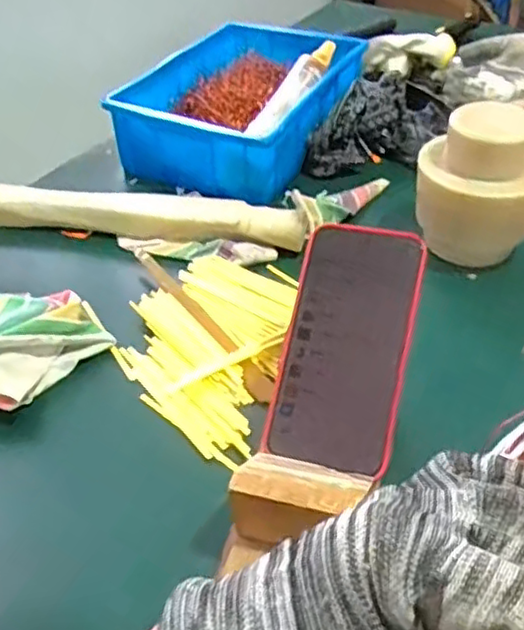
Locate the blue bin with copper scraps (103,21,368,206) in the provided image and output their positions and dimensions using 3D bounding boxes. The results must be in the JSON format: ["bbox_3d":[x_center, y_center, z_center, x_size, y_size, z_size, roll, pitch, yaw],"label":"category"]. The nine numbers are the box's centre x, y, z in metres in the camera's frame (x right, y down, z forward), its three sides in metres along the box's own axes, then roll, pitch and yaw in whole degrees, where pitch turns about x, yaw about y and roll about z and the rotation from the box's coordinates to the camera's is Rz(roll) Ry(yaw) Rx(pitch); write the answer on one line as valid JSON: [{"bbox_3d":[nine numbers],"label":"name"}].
[{"bbox_3d":[-0.024,-0.247,0.780,0.205,0.085,0.288,20,45,23],"label":"blue bin with copper scraps"}]

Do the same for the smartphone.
[{"bbox_3d":[0.056,0.020,0.443,0.079,0.015,0.159,13,85,5],"label":"smartphone"}]

